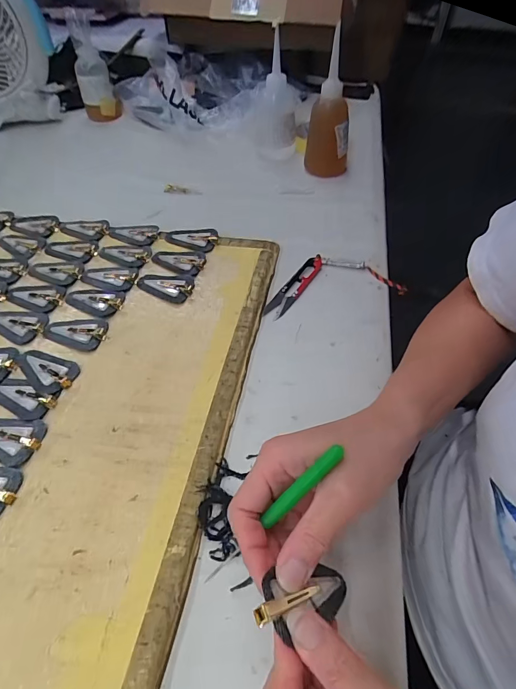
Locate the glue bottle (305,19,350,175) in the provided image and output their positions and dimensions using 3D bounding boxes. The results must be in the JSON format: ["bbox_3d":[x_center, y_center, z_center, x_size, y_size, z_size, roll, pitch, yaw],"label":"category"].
[{"bbox_3d":[0.109,-0.338,0.564,0.063,0.166,0.060,11,52,8],"label":"glue bottle"}]

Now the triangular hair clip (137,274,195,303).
[{"bbox_3d":[-0.106,-0.068,0.434,0.067,0.008,0.039,6,51,4],"label":"triangular hair clip"}]

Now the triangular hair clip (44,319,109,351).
[{"bbox_3d":[-0.190,-0.015,0.397,0.064,0.008,0.038,7,51,5],"label":"triangular hair clip"}]

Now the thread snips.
[{"bbox_3d":[0.043,-0.069,0.443,0.023,0.007,0.110,27,56,20],"label":"thread snips"}]

